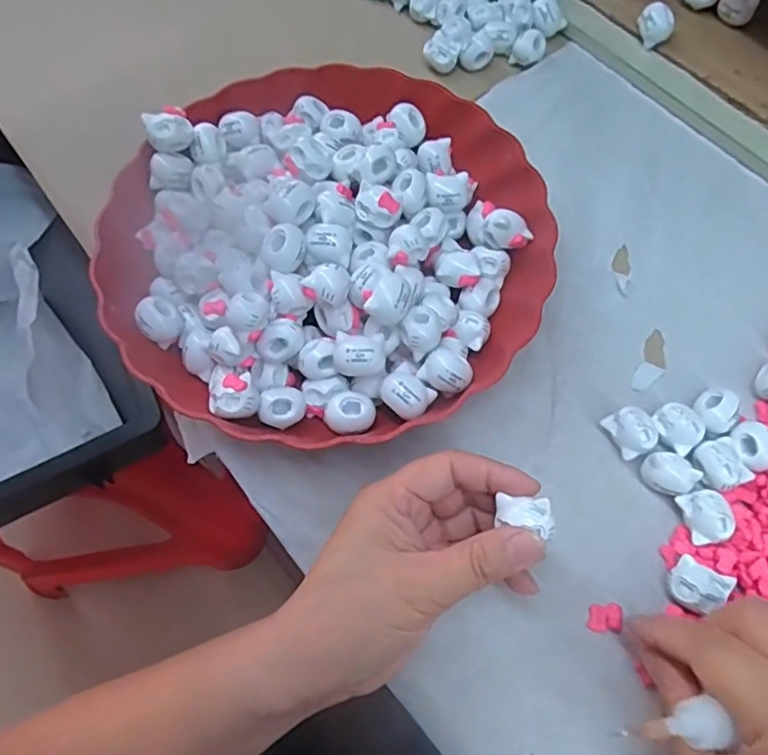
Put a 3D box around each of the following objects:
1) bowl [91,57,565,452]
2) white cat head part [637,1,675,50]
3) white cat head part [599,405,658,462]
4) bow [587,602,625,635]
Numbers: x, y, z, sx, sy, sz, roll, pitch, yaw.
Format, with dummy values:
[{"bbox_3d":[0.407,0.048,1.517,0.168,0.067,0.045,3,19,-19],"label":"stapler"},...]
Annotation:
[{"bbox_3d":[-0.028,-0.075,0.344,0.228,0.057,0.233,0,67,0],"label":"bowl"},{"bbox_3d":[0.191,-0.247,0.428,0.024,0.024,0.017,23,69,10],"label":"white cat head part"},{"bbox_3d":[0.130,0.029,0.321,0.020,0.017,0.024,-28,69,-11],"label":"white cat head part"},{"bbox_3d":[0.105,0.114,0.289,0.016,0.006,0.013,2,67,1],"label":"bow"}]

